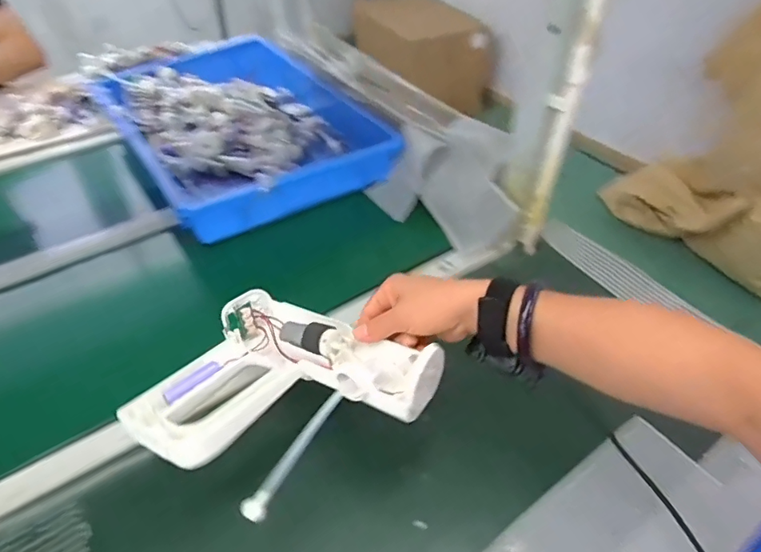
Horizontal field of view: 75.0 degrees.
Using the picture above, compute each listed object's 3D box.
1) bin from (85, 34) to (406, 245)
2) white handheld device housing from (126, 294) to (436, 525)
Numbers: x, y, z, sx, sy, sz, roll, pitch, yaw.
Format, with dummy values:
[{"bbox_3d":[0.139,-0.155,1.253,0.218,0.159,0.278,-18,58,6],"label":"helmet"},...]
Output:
[{"bbox_3d":[-0.267,-0.287,0.930,0.380,0.081,0.575,-25,49,-24],"label":"bin"},{"bbox_3d":[-0.080,0.096,0.414,0.211,0.059,0.178,22,48,22],"label":"white handheld device housing"}]

